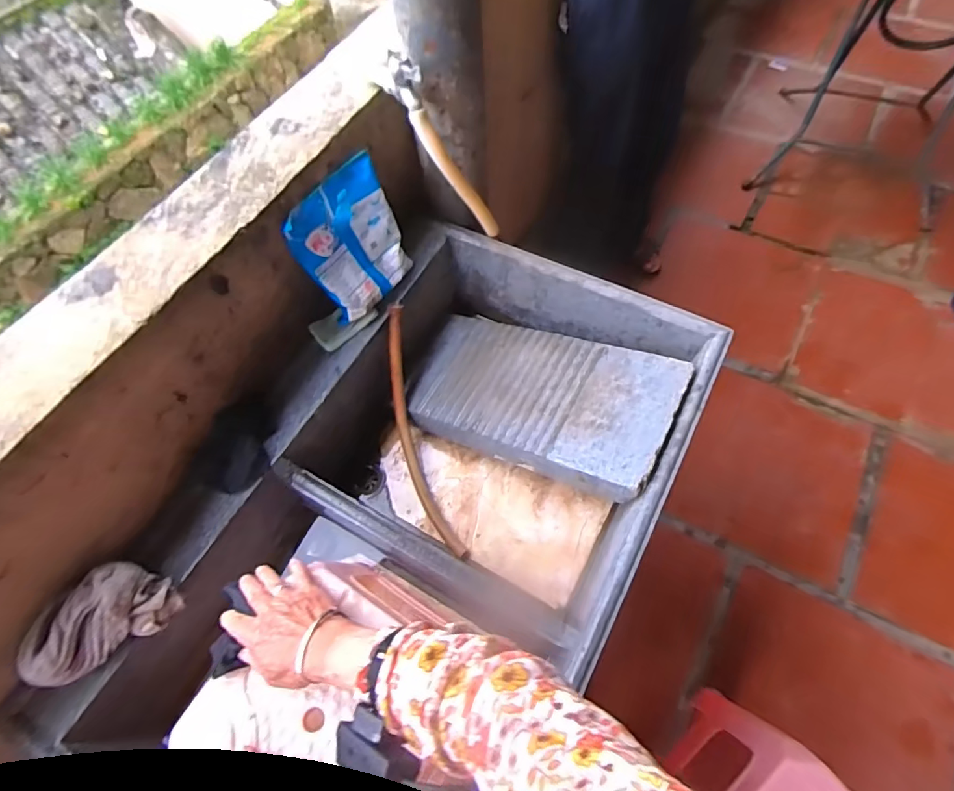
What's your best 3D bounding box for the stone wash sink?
[{"bbox_3d":[0.046,0.052,0.819,0.495,0.200,0.525,26,67,15],"label":"stone wash sink"}]

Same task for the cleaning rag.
[{"bbox_3d":[-0.452,0.268,0.610,0.158,0.066,0.079,-32,66,-12],"label":"cleaning rag"}]

